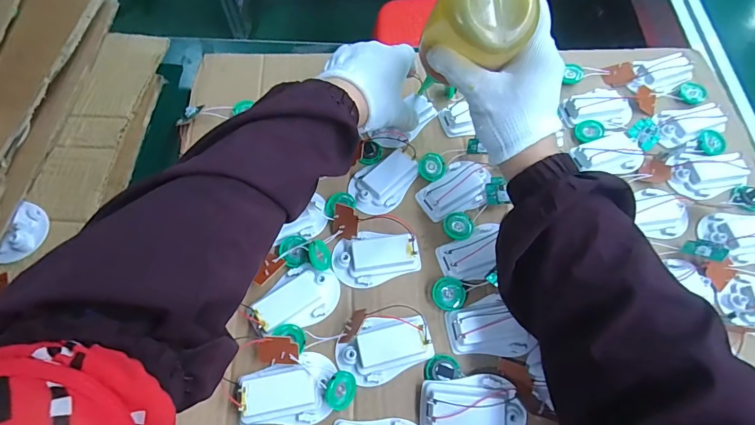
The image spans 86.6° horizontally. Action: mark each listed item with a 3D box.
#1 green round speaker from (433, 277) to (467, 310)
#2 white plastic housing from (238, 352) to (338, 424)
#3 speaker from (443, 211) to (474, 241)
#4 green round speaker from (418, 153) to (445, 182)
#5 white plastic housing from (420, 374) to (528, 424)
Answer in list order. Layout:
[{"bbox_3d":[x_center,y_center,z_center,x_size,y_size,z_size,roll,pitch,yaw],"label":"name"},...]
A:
[{"bbox_3d":[0.065,0.071,0.357,0.028,0.011,0.029,0,64,0],"label":"green round speaker"},{"bbox_3d":[-0.070,0.142,0.316,0.072,0.017,0.050,-12,64,-5],"label":"white plastic housing"},{"bbox_3d":[0.079,0.013,0.387,0.027,0.005,0.029,0,64,0],"label":"speaker"},{"bbox_3d":[0.056,-0.047,0.416,0.027,0.007,0.027,41,80,-5],"label":"green round speaker"},{"bbox_3d":[0.075,0.151,0.311,0.080,0.024,0.051,11,64,6],"label":"white plastic housing"}]

